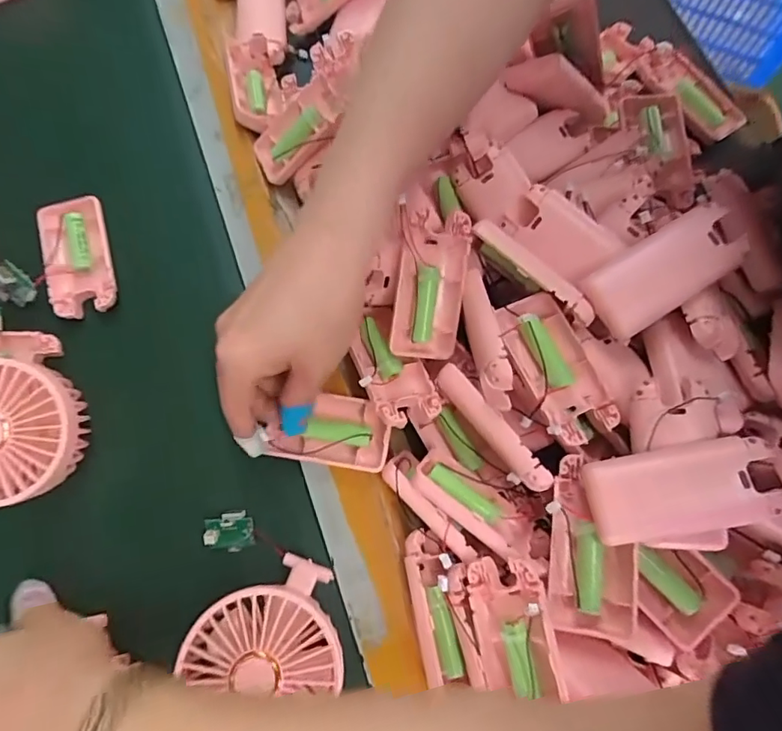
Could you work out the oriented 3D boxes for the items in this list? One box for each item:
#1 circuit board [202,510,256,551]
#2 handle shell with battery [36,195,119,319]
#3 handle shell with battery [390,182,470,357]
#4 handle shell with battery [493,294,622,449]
[{"bbox_3d":[-0.103,0.106,0.332,0.030,0.013,0.023,-9,73,-4],"label":"circuit board"},{"bbox_3d":[-0.237,-0.082,0.391,0.047,0.013,0.095,-18,74,-6],"label":"handle shell with battery"},{"bbox_3d":[0.026,-0.057,0.337,0.045,0.022,0.104,3,100,0],"label":"handle shell with battery"},{"bbox_3d":[0.102,0.001,0.325,0.044,0.019,0.093,-20,74,-7],"label":"handle shell with battery"}]

